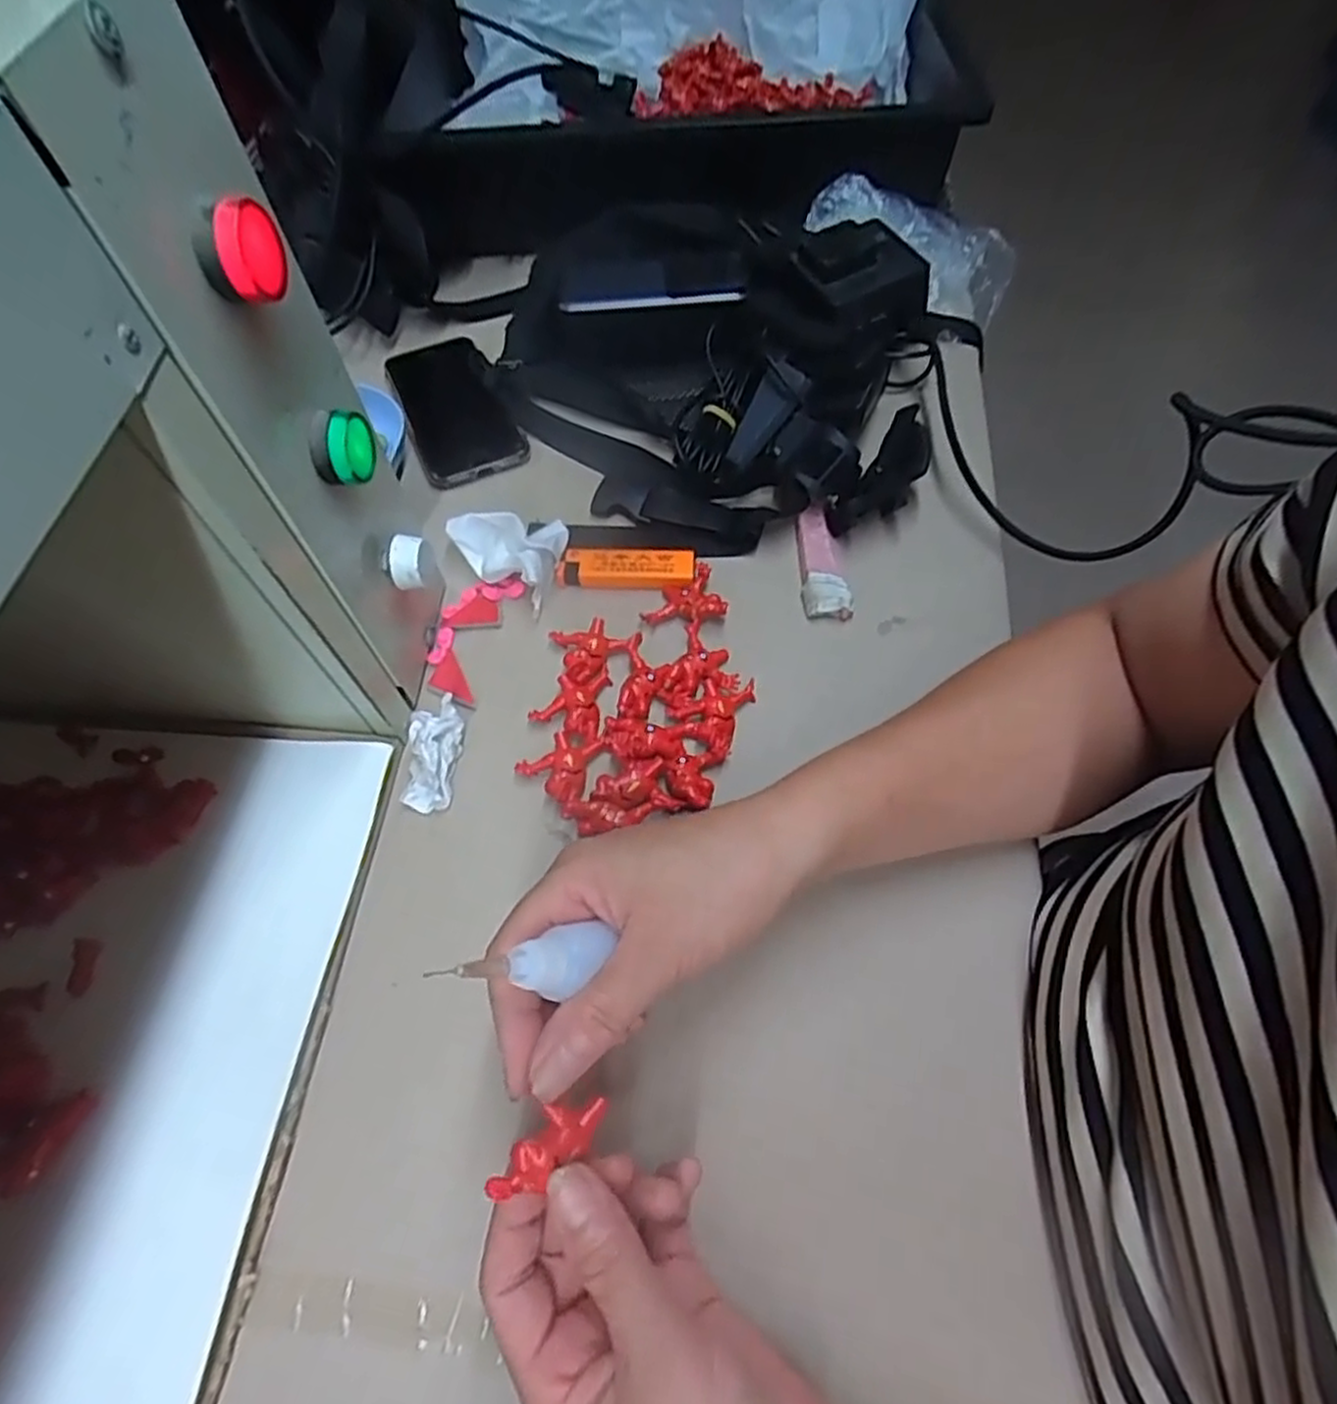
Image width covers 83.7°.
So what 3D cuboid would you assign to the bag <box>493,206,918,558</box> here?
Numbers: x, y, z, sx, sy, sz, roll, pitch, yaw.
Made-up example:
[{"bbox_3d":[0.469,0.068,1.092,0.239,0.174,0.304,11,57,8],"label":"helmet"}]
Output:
[{"bbox_3d":[0.030,-0.232,0.496,0.293,0.065,0.285,6,61,1],"label":"bag"}]

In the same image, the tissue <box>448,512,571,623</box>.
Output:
[{"bbox_3d":[-0.092,-0.093,0.439,0.071,0.025,0.051,29,64,14],"label":"tissue"}]

